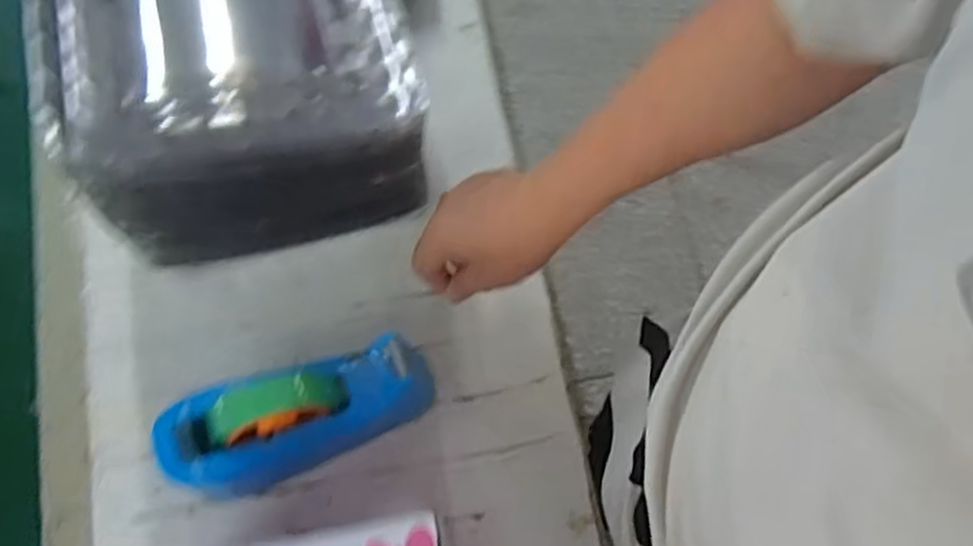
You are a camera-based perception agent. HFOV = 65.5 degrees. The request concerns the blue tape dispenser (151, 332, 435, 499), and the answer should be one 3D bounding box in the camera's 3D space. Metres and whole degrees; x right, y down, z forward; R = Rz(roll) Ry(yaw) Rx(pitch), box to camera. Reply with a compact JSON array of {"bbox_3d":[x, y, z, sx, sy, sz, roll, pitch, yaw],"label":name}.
[{"bbox_3d":[-0.139,0.114,0.588,0.201,0.110,0.075,-19,73,-7],"label":"blue tape dispenser"}]

